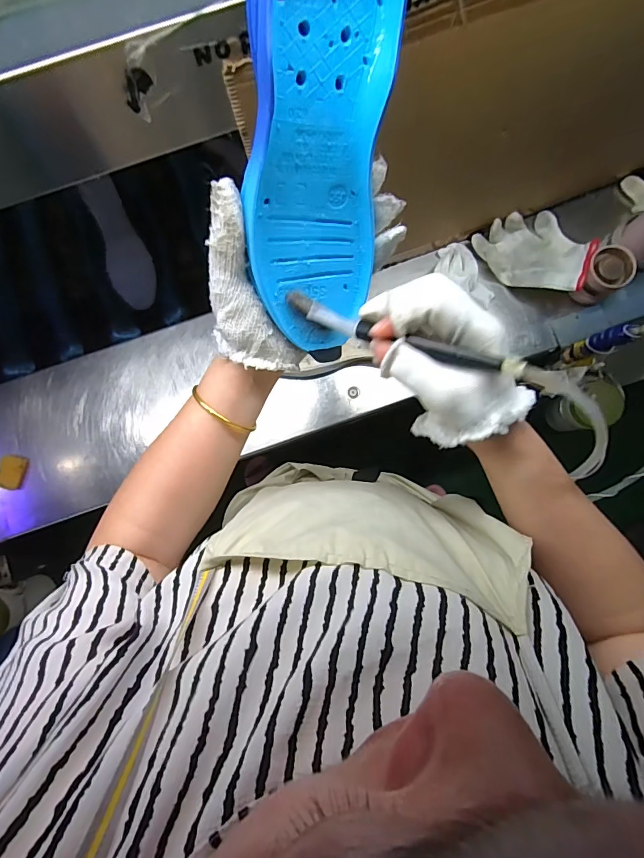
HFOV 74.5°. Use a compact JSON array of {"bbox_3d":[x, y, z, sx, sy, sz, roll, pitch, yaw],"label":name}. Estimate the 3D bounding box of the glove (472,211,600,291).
[{"bbox_3d":[0.336,-0.277,0.657,0.158,0.070,0.125,44,82,9],"label":"glove"}]

